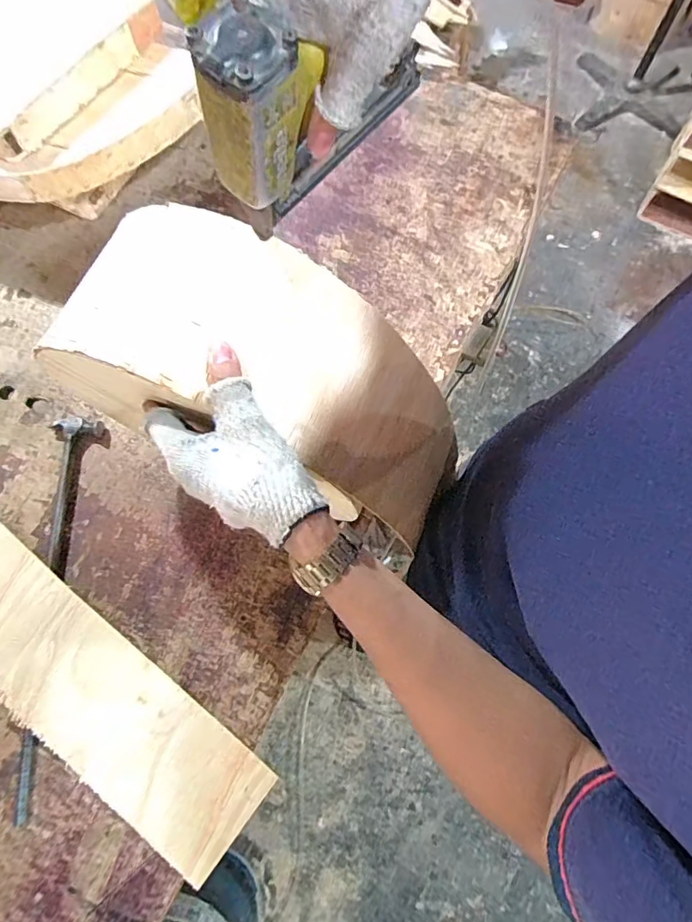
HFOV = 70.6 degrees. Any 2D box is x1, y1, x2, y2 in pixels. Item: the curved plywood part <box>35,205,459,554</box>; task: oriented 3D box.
[{"bbox_3d":[-0.036,-0.057,0.403,0.358,0.093,0.157,28,72,-22],"label":"curved plywood part"}]

